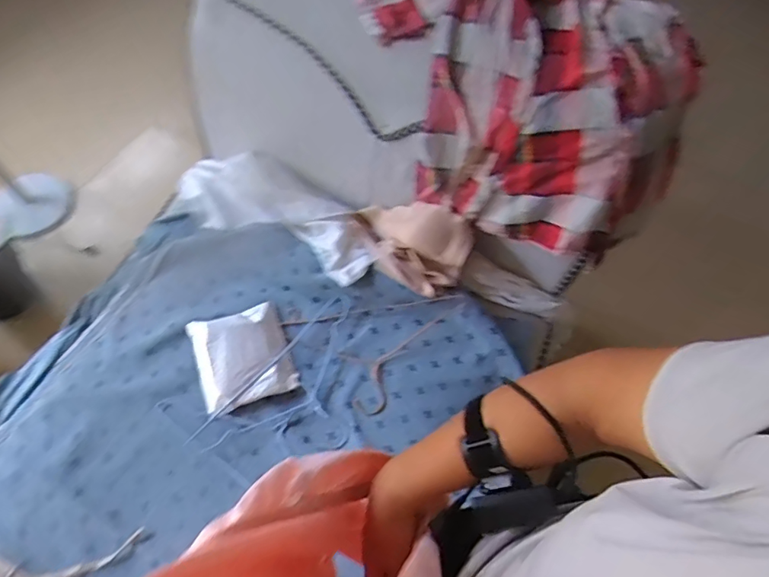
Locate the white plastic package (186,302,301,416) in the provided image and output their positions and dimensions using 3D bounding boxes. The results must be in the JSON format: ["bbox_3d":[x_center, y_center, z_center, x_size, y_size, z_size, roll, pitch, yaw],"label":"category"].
[{"bbox_3d":[-0.270,0.125,0.947,0.171,0.025,0.190,-19,64,-13],"label":"white plastic package"}]

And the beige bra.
[{"bbox_3d":[0.049,-0.095,1.037,0.243,0.135,0.161,23,63,9],"label":"beige bra"}]

